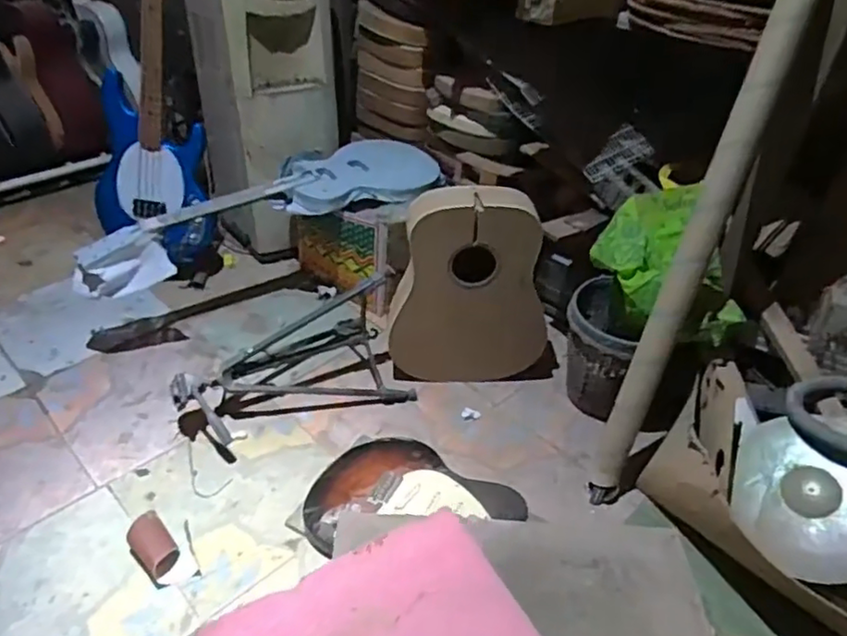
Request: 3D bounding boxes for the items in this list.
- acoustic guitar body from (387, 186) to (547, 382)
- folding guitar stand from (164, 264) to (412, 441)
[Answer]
[{"bbox_3d":[0.117,-0.063,1.464,0.371,0.469,0.109,4,39,-1],"label":"acoustic guitar body"},{"bbox_3d":[-0.323,0.052,1.490,0.536,0.279,0.333,-12,42,-20],"label":"folding guitar stand"}]

